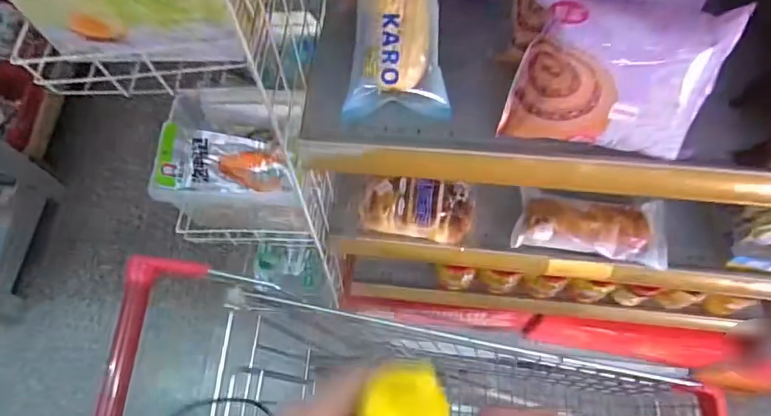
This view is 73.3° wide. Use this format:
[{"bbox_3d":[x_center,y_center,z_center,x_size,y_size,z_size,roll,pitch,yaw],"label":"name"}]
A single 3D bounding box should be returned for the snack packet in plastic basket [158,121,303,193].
[{"bbox_3d":[-0.201,-0.057,0.666,0.167,0.022,0.077,6,65,-23],"label":"snack packet in plastic basket"}]

